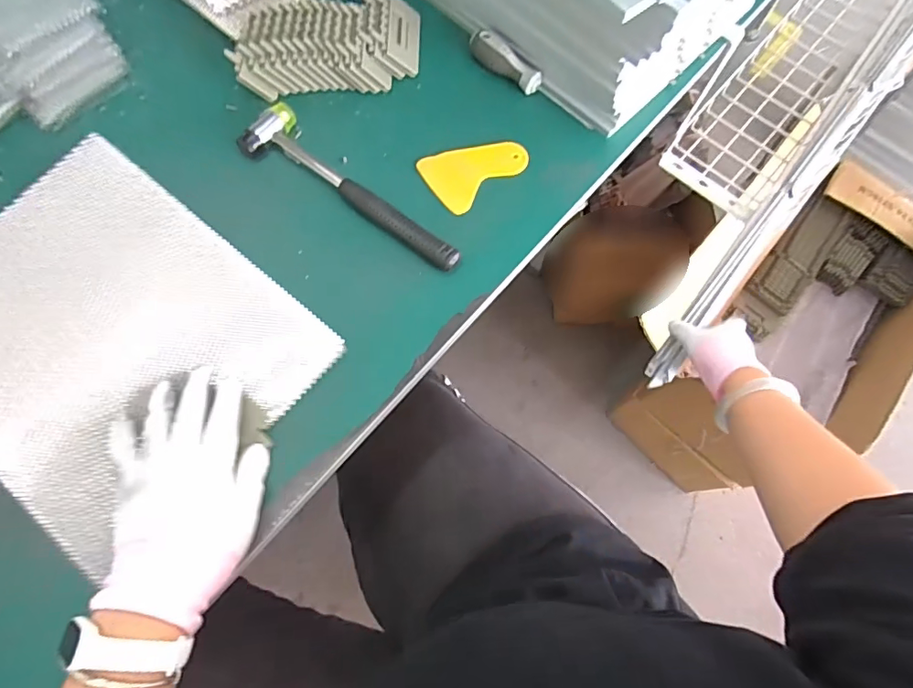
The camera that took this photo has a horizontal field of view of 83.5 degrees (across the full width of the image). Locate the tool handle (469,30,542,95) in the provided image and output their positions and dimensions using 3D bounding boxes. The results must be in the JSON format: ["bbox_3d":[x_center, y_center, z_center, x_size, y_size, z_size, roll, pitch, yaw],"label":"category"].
[{"bbox_3d":[0.051,-0.292,0.531,0.085,0.028,0.020,35,73,9],"label":"tool handle"}]

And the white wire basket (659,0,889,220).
[{"bbox_3d":[0.571,-0.486,0.842,0.176,0.075,0.718,38,74,10],"label":"white wire basket"}]

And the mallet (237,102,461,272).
[{"bbox_3d":[-0.092,-0.147,0.479,0.237,0.021,0.055,33,73,8],"label":"mallet"}]

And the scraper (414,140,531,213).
[{"bbox_3d":[0.019,-0.178,0.507,0.098,0.006,0.070,-34,76,-13],"label":"scraper"}]

